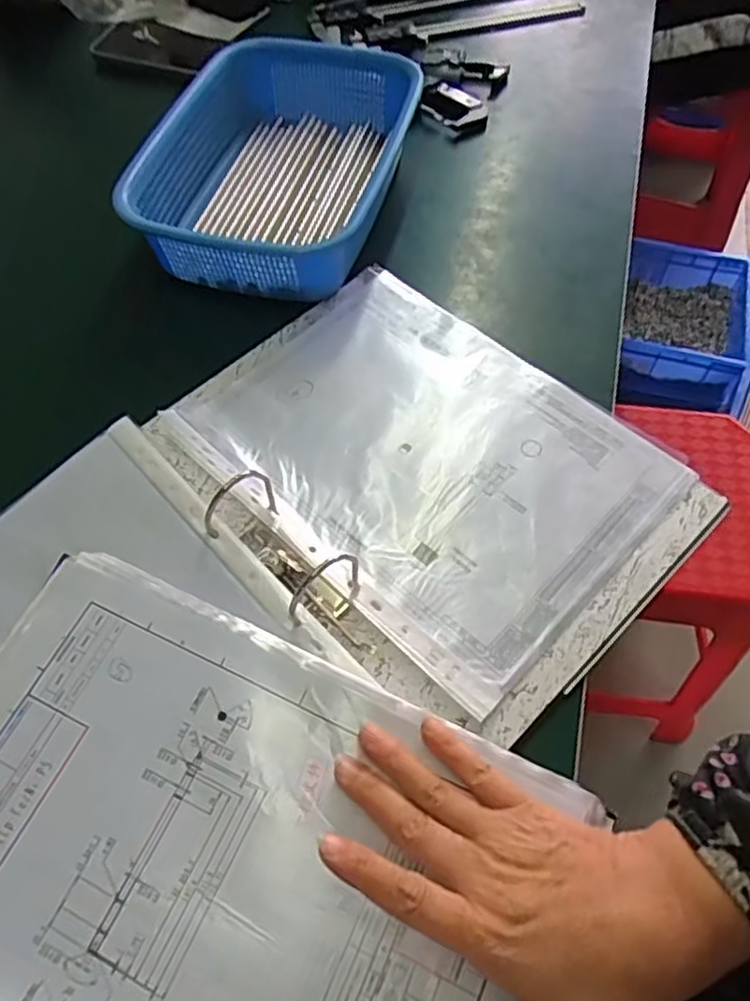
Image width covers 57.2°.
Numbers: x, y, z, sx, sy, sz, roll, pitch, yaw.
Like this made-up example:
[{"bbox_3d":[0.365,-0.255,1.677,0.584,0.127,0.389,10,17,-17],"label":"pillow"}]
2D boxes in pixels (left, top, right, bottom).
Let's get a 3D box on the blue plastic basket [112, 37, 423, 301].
[{"bbox_3d":[-0.087,-0.299,0.608,0.195,0.077,0.273,17,59,7],"label":"blue plastic basket"}]

